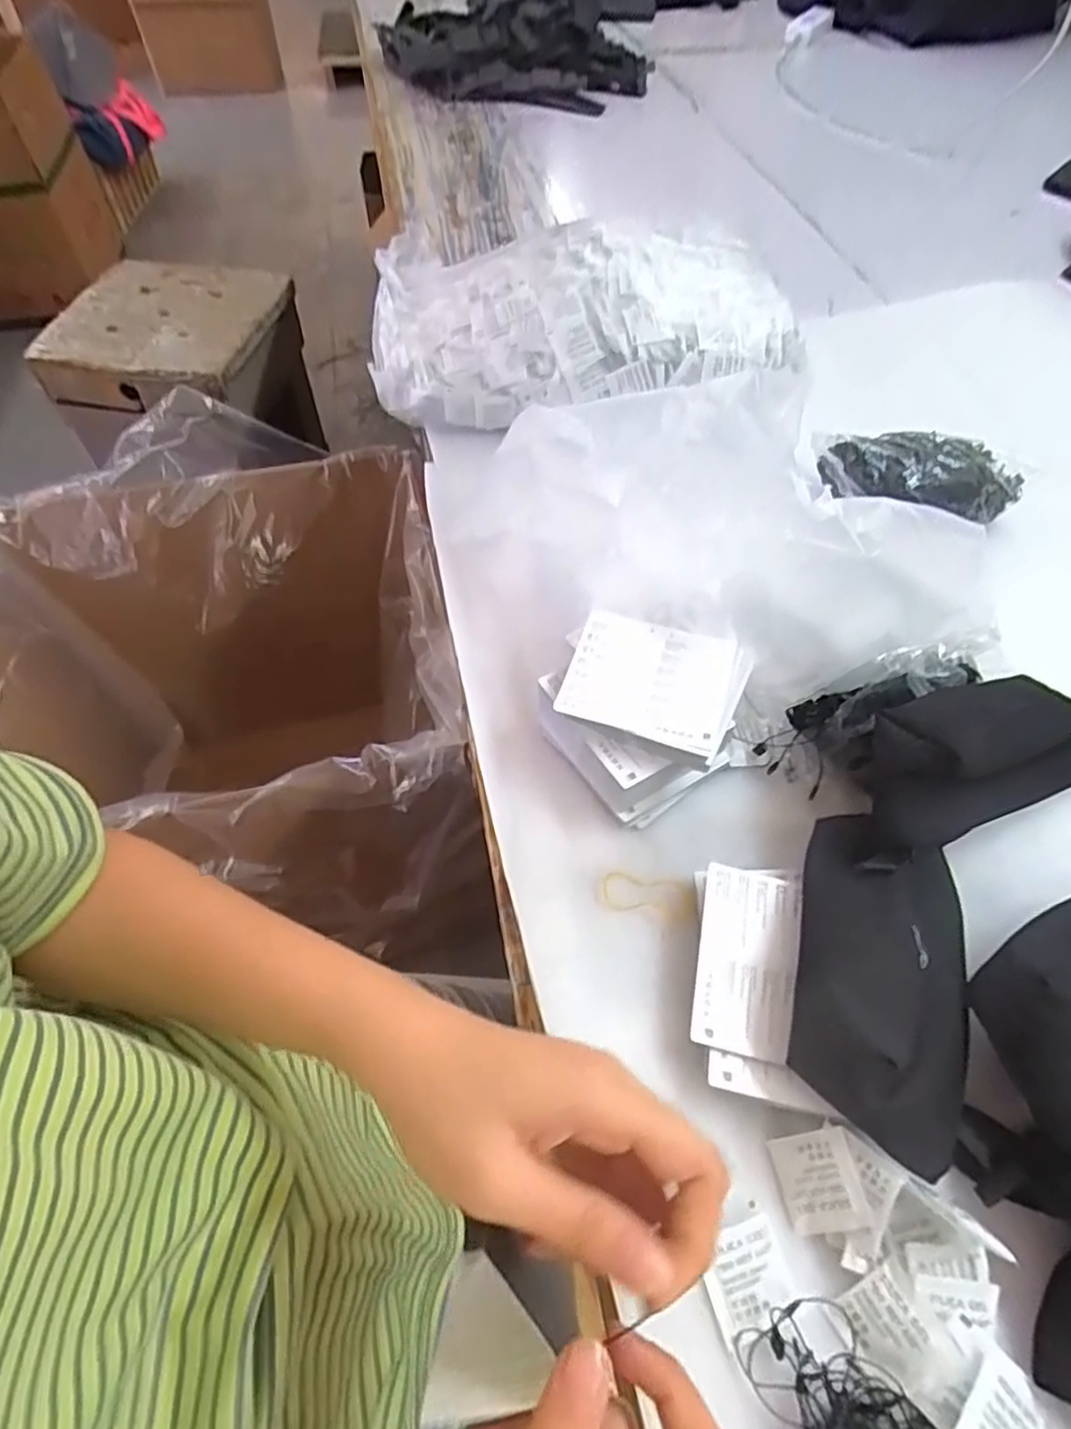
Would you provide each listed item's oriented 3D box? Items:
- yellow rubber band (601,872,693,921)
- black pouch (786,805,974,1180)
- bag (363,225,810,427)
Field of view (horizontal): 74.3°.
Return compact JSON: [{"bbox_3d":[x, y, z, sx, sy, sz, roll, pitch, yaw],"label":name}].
[{"bbox_3d":[0.068,0.110,0.430,0.055,0.004,0.024,8,57,13],"label":"yellow rubber band"},{"bbox_3d":[0.185,0.129,0.369,0.089,0.038,0.171,14,56,10],"label":"black pouch"},{"bbox_3d":[0.032,-0.413,0.724,0.395,0.090,0.312,-4,55,-2],"label":"bag"}]

